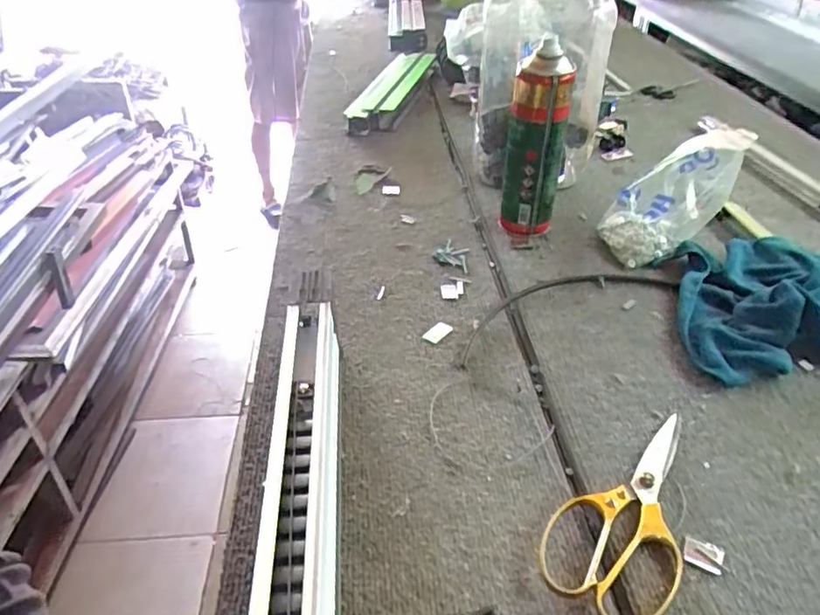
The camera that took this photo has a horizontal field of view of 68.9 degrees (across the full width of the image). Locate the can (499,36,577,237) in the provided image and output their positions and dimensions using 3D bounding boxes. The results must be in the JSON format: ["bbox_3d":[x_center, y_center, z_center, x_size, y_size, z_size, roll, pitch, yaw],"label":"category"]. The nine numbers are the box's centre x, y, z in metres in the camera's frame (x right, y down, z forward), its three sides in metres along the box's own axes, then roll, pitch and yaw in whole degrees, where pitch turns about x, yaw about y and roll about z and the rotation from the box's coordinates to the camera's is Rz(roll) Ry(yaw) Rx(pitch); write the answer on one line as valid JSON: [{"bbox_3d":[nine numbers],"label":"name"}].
[{"bbox_3d":[0.145,-0.188,0.694,0.065,0.220,0.061,5,38,9],"label":"can"}]

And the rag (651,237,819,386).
[{"bbox_3d":[0.371,-0.016,0.601,0.199,0.059,0.216,4,37,7],"label":"rag"}]

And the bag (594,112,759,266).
[{"bbox_3d":[0.298,-0.139,0.700,0.137,0.131,0.104,-12,38,-14],"label":"bag"}]

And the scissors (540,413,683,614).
[{"bbox_3d":[0.167,0.142,0.433,0.086,0.011,0.185,25,44,31],"label":"scissors"}]

